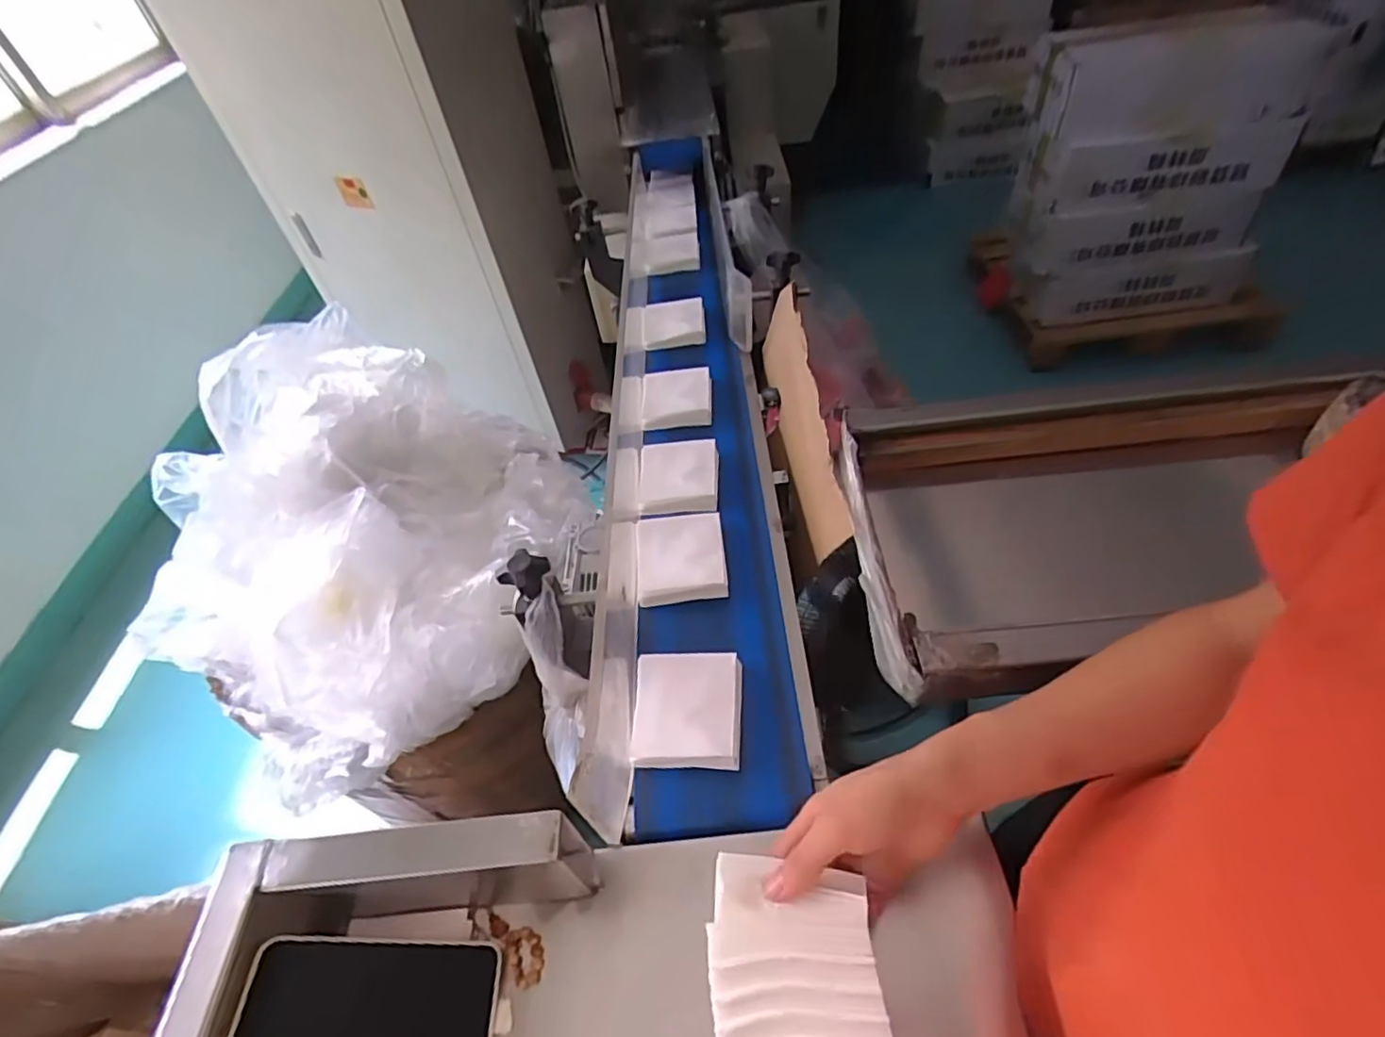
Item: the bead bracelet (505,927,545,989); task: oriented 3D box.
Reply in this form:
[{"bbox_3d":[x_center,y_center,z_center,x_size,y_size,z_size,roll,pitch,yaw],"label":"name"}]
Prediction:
[{"bbox_3d":[-0.119,0.312,0.458,0.025,0.005,0.037,-20,49,-10],"label":"bead bracelet"}]

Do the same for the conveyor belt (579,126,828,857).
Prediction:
[{"bbox_3d":[-0.013,-0.225,0.869,0.193,0.131,1.197,-5,48,3],"label":"conveyor belt"}]

